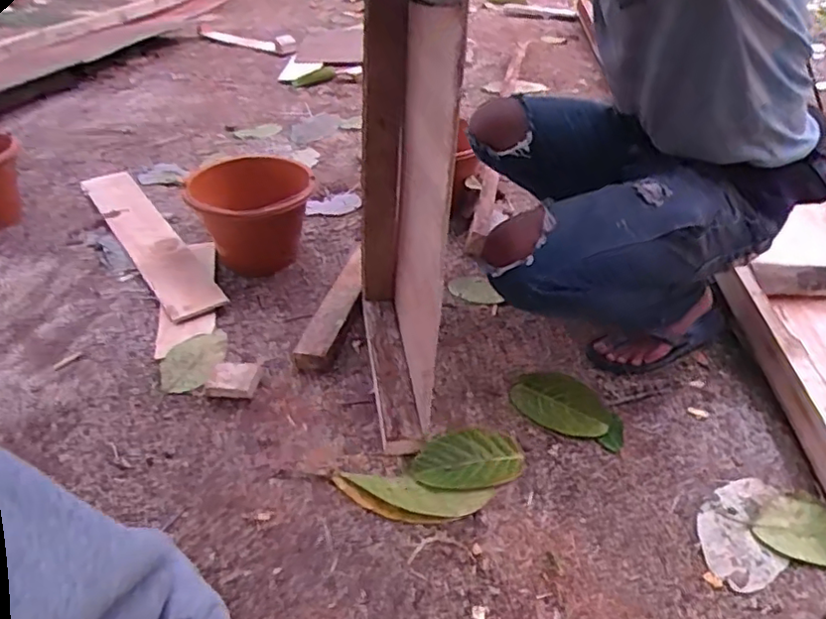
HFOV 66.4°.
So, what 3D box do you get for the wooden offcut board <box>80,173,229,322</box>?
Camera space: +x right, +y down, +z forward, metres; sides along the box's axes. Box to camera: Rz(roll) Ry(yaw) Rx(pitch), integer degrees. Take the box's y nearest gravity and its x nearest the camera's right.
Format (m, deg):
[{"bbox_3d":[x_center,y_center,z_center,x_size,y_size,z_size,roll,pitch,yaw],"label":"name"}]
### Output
[{"bbox_3d":[-0.615,-0.174,1.453,0.113,0.025,0.753,-24,42,-27],"label":"wooden offcut board"}]

